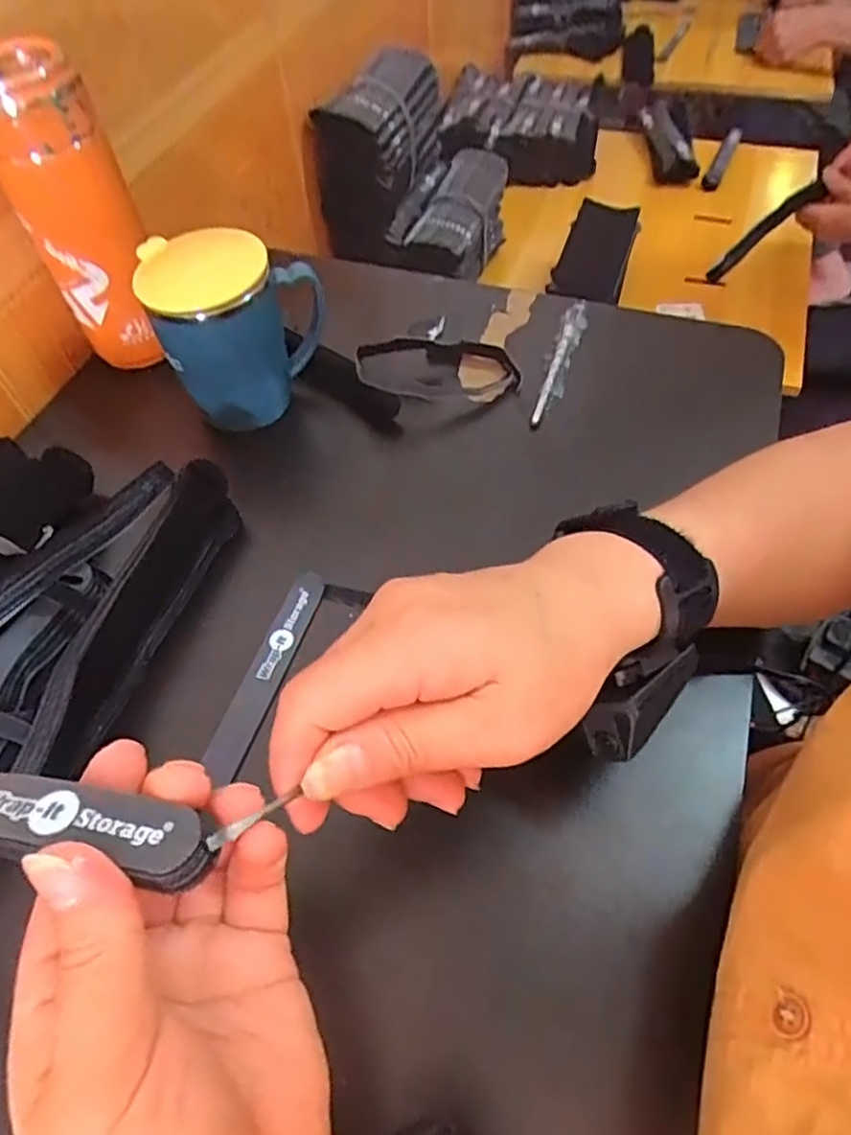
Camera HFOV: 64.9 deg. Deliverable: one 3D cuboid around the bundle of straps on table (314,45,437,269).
[{"bbox_3d":[-0.054,-0.499,0.813,0.088,0.167,0.178,15,58,12],"label":"bundle of straps on table"}]

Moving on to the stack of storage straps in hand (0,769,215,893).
[{"bbox_3d":[-0.143,0.070,0.195,0.163,0.009,0.024,3,55,7],"label":"stack of storage straps in hand"}]

